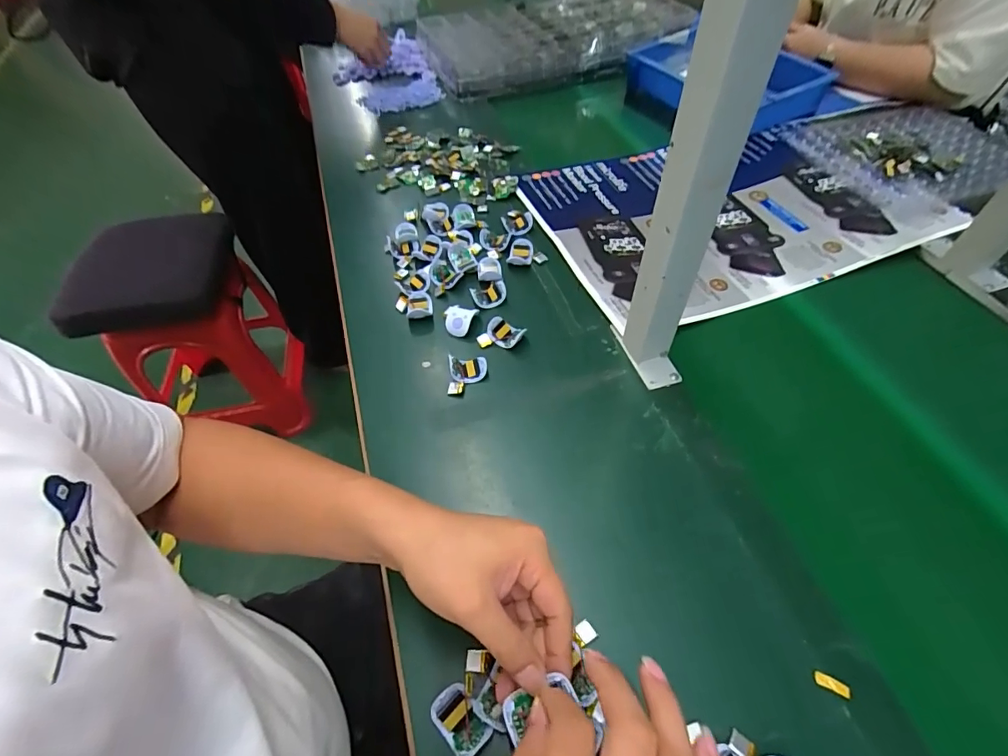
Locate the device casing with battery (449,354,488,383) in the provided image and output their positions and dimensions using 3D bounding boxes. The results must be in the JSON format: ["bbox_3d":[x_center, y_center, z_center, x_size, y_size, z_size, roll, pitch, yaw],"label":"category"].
[{"bbox_3d":[-0.039,-0.012,0.528,0.039,0.029,0.030,-4,53,1],"label":"device casing with battery"}]

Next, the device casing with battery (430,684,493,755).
[{"bbox_3d":[-0.031,0.243,0.341,0.028,0.013,0.043,-35,59,-21],"label":"device casing with battery"}]

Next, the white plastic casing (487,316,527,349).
[{"bbox_3d":[0.001,-0.053,0.561,0.038,0.015,0.029,24,58,20],"label":"white plastic casing"}]

